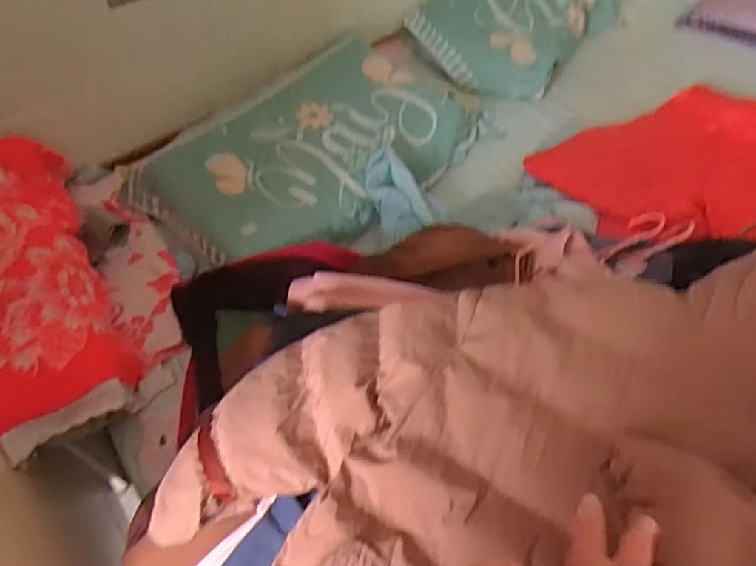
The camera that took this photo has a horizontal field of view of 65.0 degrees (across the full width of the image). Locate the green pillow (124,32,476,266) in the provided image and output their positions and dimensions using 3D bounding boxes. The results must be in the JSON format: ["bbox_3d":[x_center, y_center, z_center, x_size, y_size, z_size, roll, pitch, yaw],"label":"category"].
[{"bbox_3d":[-0.136,-0.271,1.204,0.674,0.118,0.373,-34,59,-18],"label":"green pillow"}]

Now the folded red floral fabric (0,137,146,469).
[{"bbox_3d":[-0.567,0.001,0.950,0.204,0.183,0.518,-26,57,-13],"label":"folded red floral fabric"}]

